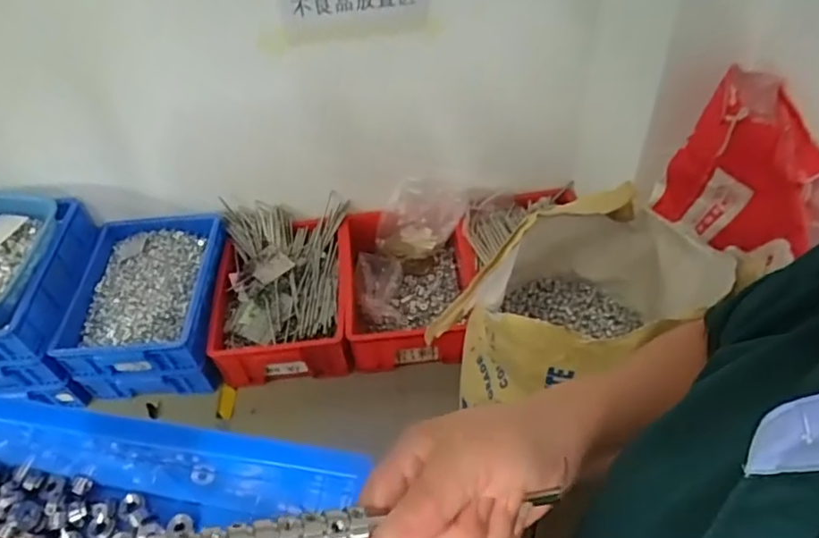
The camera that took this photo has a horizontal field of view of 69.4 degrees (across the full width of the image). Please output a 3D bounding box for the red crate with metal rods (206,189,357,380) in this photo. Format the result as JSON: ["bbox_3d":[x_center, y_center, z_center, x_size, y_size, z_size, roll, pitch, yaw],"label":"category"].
[{"bbox_3d":[-0.318,0.024,1.489,0.325,0.173,0.488,-7,48,0],"label":"red crate with metal rods"}]

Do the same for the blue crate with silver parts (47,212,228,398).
[{"bbox_3d":[-0.632,0.069,1.480,0.343,0.159,0.463,-7,48,0],"label":"blue crate with silver parts"}]

